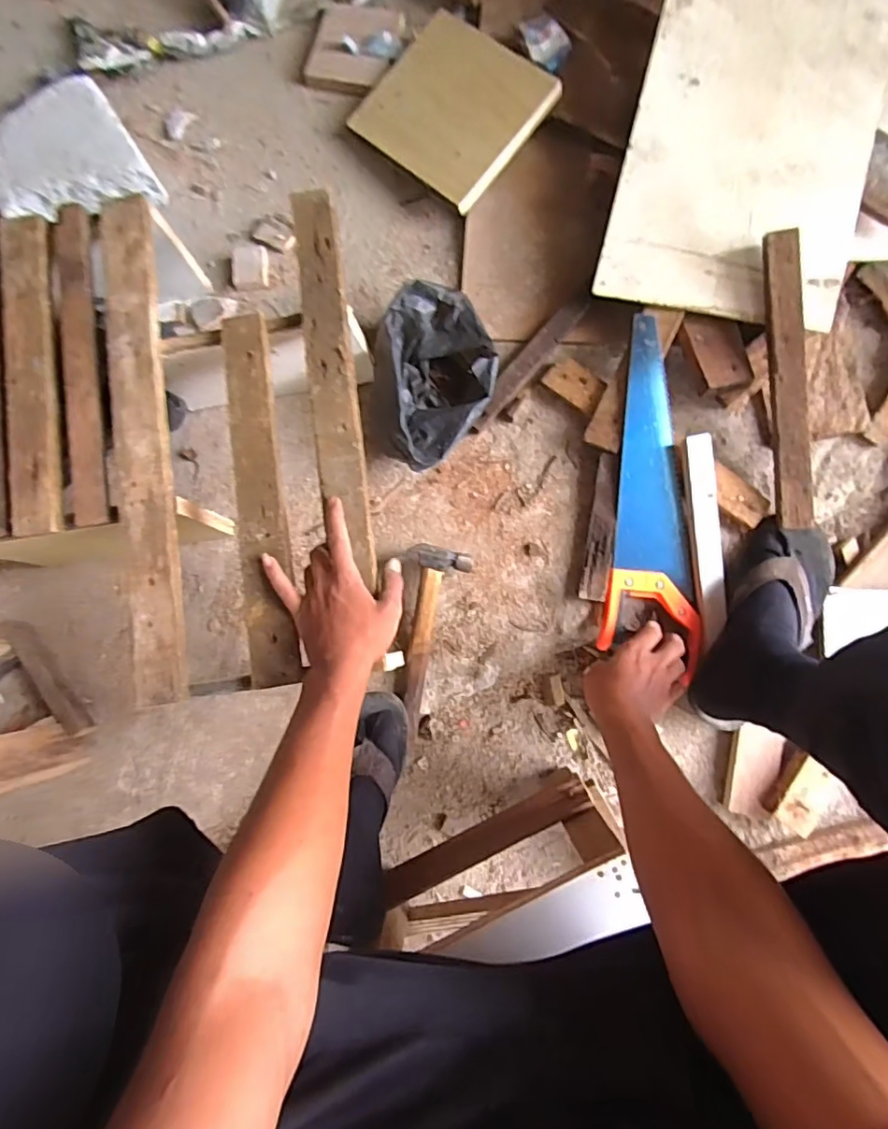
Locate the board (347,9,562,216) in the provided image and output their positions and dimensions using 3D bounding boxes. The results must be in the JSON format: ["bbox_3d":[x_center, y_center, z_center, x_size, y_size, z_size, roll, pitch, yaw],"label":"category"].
[{"bbox_3d":[0.007,-0.616,0.762,0.238,0.020,0.197,45,97,16],"label":"board"}]

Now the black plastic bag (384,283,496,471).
[{"bbox_3d":[-0.005,-0.229,0.699,0.137,0.100,0.224,-3,81,3],"label":"black plastic bag"}]

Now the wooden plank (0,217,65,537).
[{"bbox_3d":[-0.444,-0.210,0.614,0.056,0.014,0.359,-9,81,2],"label":"wooden plank"}]

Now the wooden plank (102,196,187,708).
[{"bbox_3d":[-0.312,-0.133,0.588,0.051,0.017,0.539,-9,81,2],"label":"wooden plank"}]

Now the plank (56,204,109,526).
[{"bbox_3d":[-0.386,-0.216,0.606,0.036,0.013,0.354,-9,81,2],"label":"plank"}]

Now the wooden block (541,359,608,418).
[{"bbox_3d":[0.167,-0.227,0.722,0.075,0.023,0.045,37,85,8],"label":"wooden block"}]

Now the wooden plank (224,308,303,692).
[{"bbox_3d":[-0.183,-0.071,0.566,0.046,0.015,0.376,-8,82,3],"label":"wooden plank"}]

